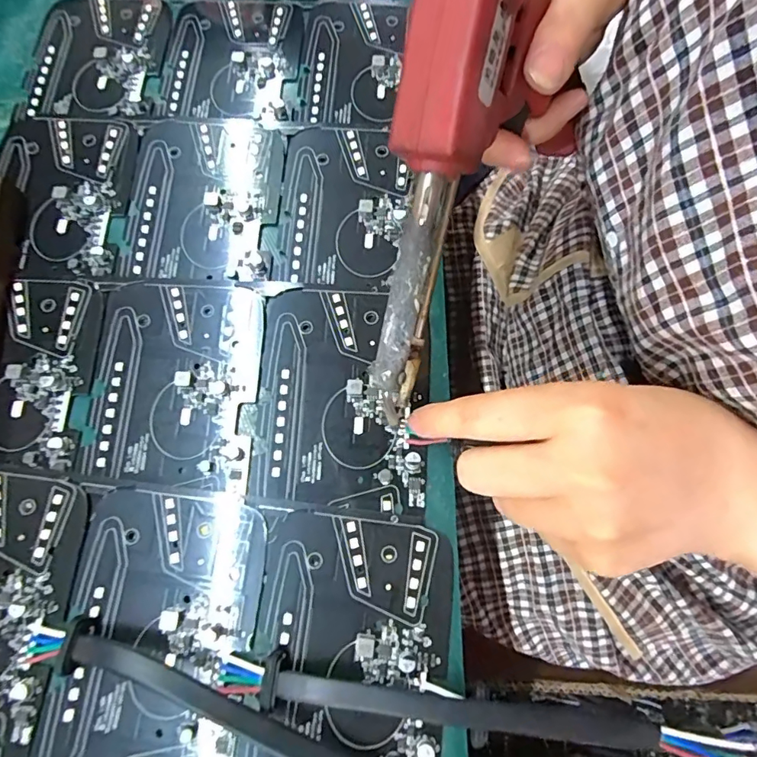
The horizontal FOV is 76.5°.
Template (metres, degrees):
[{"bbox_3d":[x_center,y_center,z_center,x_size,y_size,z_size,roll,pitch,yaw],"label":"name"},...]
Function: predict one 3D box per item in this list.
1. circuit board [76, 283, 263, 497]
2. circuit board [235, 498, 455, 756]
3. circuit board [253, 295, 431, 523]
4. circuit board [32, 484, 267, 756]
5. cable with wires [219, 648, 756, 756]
[{"bbox_3d":[-0.095,0.001,0.226,0.074,0.004,0.096,2,74,1],"label":"circuit board"},{"bbox_3d":[-0.013,0.121,0.187,0.083,0.011,0.135,1,74,1],"label":"circuit board"},{"bbox_3d":[-0.016,0.007,0.222,0.080,0.004,0.101,5,74,2],"label":"circuit board"},{"bbox_3d":[-0.091,0.113,0.194,0.078,0.004,0.130,3,74,1],"label":"circuit board"},{"bbox_3d":[0.037,0.127,0.184,0.198,0.014,0.015,7,75,2],"label":"cable with wires"}]

